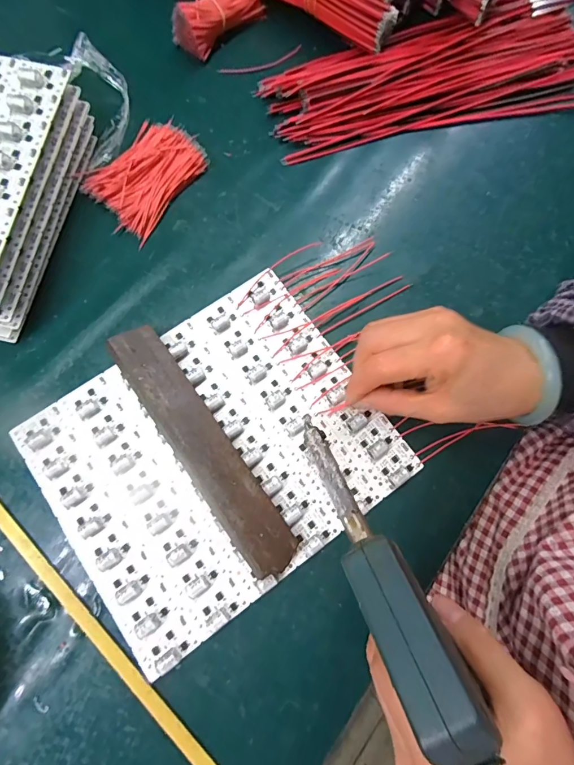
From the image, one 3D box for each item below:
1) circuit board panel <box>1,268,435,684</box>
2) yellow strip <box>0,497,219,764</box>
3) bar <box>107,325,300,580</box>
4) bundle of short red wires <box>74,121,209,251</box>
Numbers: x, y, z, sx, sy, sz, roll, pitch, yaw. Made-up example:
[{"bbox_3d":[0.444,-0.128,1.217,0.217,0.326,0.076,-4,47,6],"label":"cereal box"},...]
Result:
[{"bbox_3d":[-0.052,0.049,0.296,0.236,0.011,0.199,-34,80,-10],"label":"circuit board panel"},{"bbox_3d":[-0.155,0.140,0.272,0.309,0.004,0.013,43,79,8],"label":"yellow strip"},{"bbox_3d":[-0.060,0.042,0.282,0.044,0.006,0.196,-30,78,-35],"label":"bar"},{"bbox_3d":[-0.125,-0.184,0.348,0.075,0.016,0.104,32,77,6],"label":"bundle of short red wires"}]

